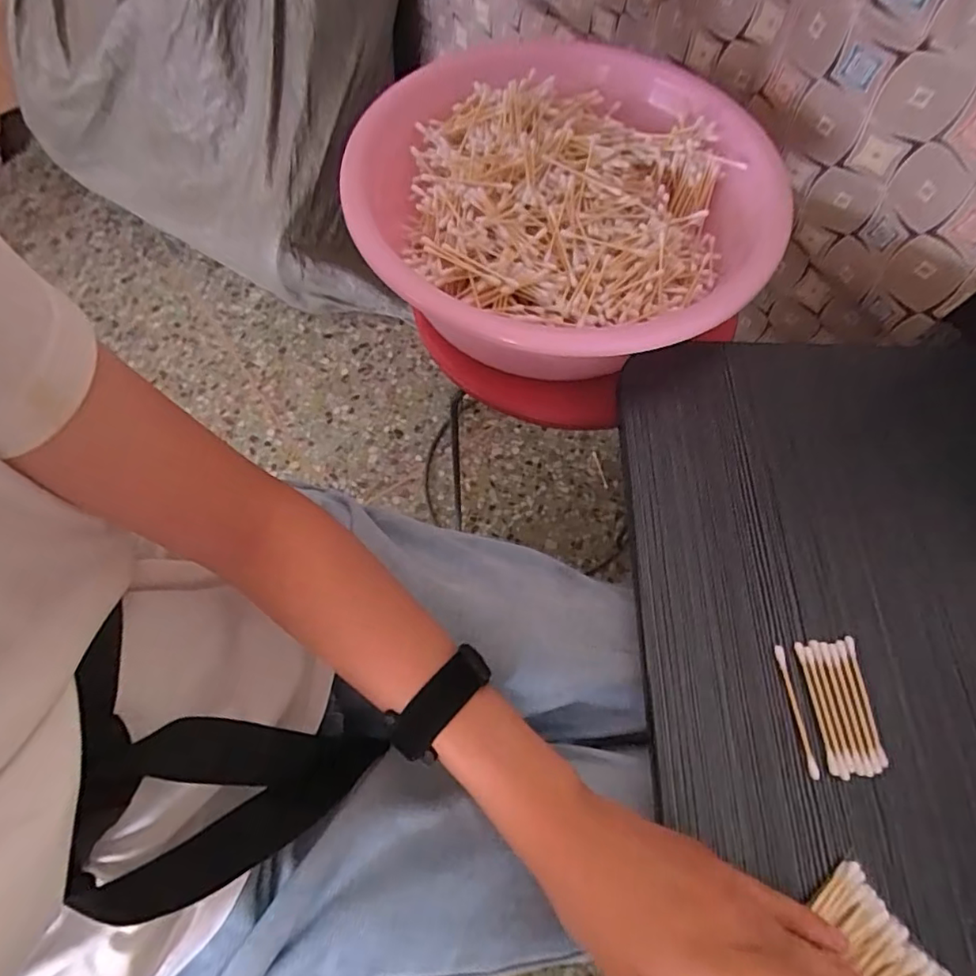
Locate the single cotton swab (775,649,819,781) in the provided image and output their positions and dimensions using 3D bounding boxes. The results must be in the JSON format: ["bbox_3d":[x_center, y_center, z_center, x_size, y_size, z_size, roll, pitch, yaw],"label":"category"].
[{"bbox_3d":[0.175,0.126,0.321,0.006,0.004,0.070,-4,66,-3],"label":"single cotton swab"}]

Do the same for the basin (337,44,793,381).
[{"bbox_3d":[0.058,-0.240,0.483,0.335,0.090,0.352,0,66,-1],"label":"basin"}]

